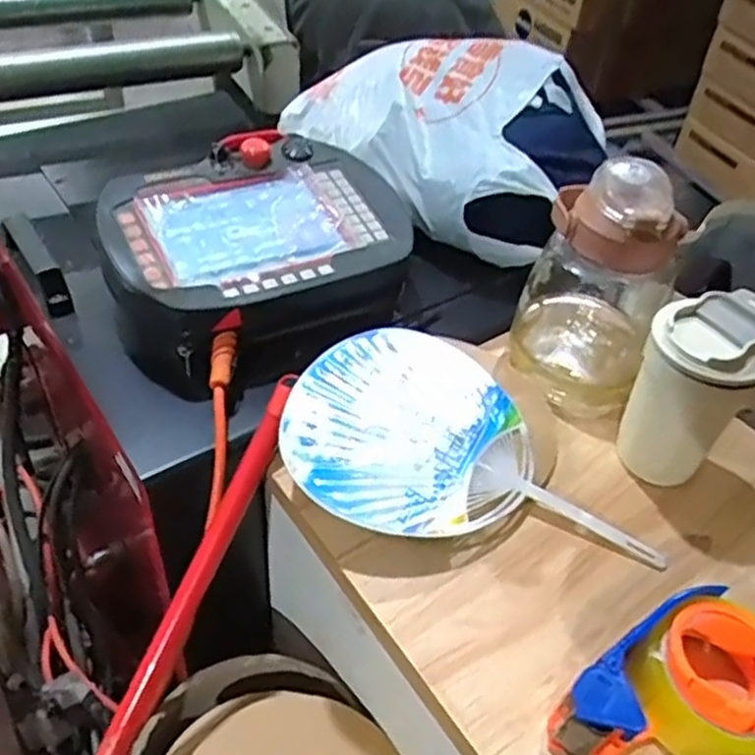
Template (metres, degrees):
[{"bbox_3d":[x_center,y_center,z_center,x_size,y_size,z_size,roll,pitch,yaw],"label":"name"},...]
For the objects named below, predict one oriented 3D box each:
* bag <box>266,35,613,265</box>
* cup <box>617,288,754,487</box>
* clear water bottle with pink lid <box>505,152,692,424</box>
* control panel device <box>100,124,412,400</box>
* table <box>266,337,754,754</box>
[{"bbox_3d":[0.082,-0.284,0.830,0.325,0.122,0.275,24,49,17],"label":"bag"},{"bbox_3d":[0.244,0.012,0.592,0.083,0.157,0.084,3,46,-3],"label":"cup"},{"bbox_3d":[0.193,-0.072,0.661,0.126,0.216,0.132,21,48,13],"label":"clear water bottle with pink lid"},{"bbox_3d":[-0.115,-0.122,0.717,0.288,0.087,0.234,-32,57,-31],"label":"control panel device"},{"bbox_3d":[0.150,0.292,0.774,0.404,0.522,0.382,-27,54,-28],"label":"table"}]

